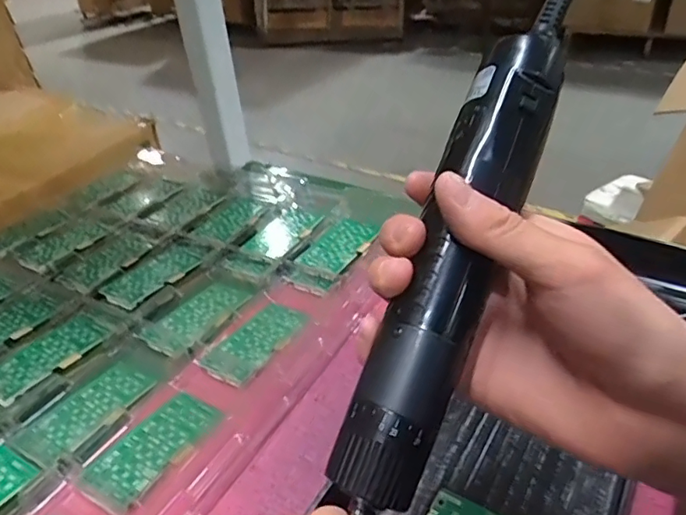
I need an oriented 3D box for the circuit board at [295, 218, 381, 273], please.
[{"bbox_3d":[-0.003,-0.014,0.542,0.055,0.011,0.094,12,40,23],"label":"circuit board"}]

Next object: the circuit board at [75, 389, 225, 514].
[{"bbox_3d":[-0.129,0.126,0.370,0.048,0.010,0.093,16,42,26],"label":"circuit board"}]

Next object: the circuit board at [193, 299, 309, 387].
[{"bbox_3d":[-0.070,0.063,0.450,0.055,0.007,0.095,21,44,31],"label":"circuit board"}]

